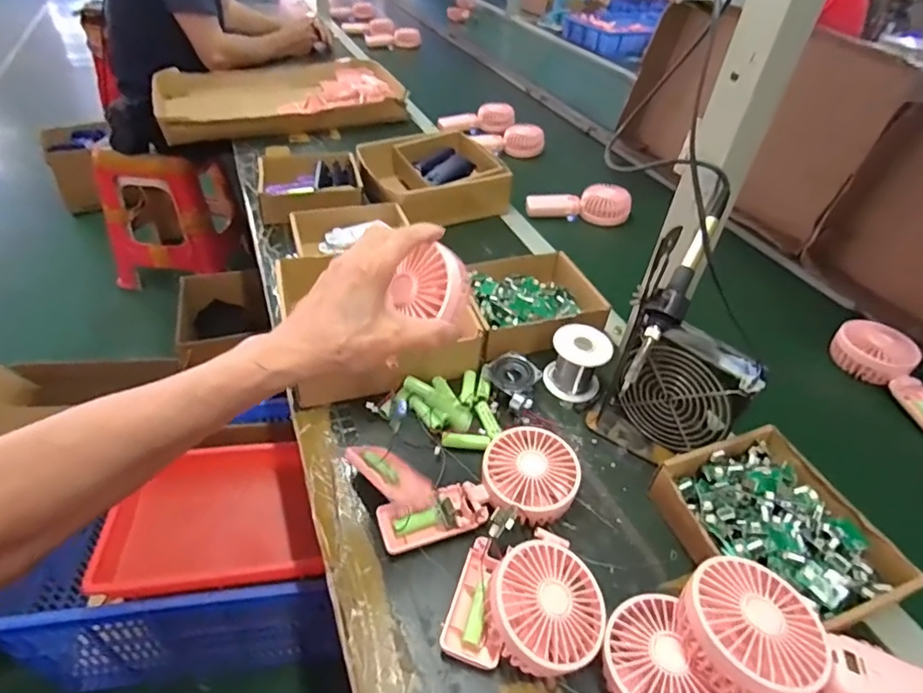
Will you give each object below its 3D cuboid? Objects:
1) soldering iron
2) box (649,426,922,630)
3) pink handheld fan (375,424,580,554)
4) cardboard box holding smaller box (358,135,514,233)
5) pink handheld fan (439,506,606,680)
[{"bbox_3d":[0.191,-0.055,0.463,0.029,0.023,0.211,26,77,21],"label":"soldering iron"},{"bbox_3d":[0.270,0.166,0.468,0.154,0.058,0.168,-9,44,-15],"label":"box"},{"bbox_3d":[0.018,0.139,0.488,0.189,0.053,0.088,-22,47,-9],"label":"pink handheld fan"},{"bbox_3d":[-0.051,-0.294,0.922,0.221,0.074,0.217,-14,45,-20],"label":"cardboard box holding smaller box"},{"bbox_3d":[0.053,0.195,0.413,0.112,0.061,0.105,15,43,10],"label":"pink handheld fan"}]

